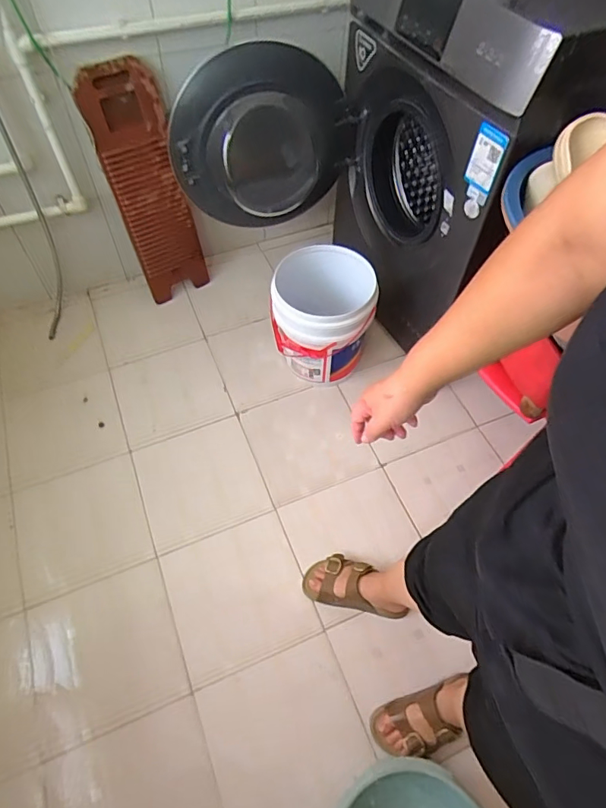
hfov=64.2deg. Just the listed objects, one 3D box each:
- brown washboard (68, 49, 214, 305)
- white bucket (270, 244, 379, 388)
[{"bbox_3d":[-0.425,-0.588,1.362,0.190,0.629,0.035,-28,53,-17],"label":"brown washboard"},{"bbox_3d":[0.053,-0.224,1.318,0.255,0.301,0.248,1,57,-2],"label":"white bucket"}]

